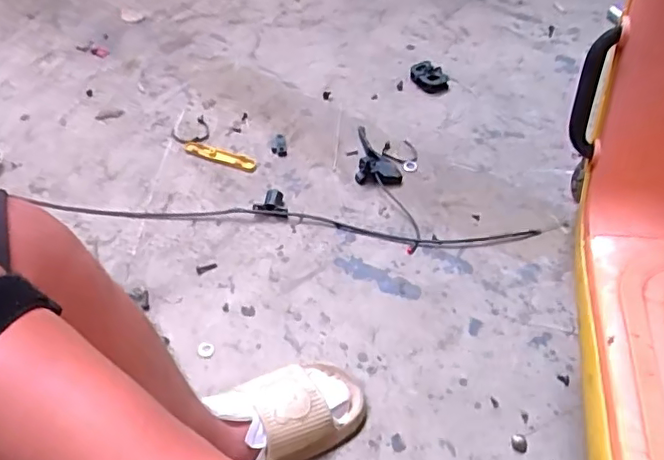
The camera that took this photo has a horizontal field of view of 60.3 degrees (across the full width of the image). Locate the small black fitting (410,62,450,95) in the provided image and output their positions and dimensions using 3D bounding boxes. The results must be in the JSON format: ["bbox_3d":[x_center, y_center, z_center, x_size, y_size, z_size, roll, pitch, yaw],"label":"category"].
[{"bbox_3d":[0.202,-0.312,1.175,0.081,0.026,0.061,28,59,21],"label":"small black fitting"}]

